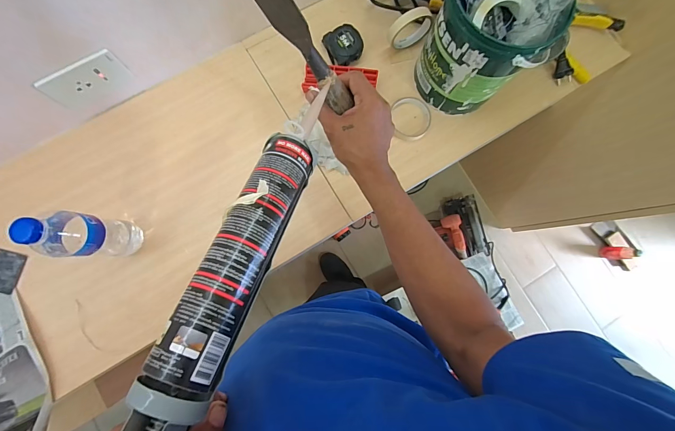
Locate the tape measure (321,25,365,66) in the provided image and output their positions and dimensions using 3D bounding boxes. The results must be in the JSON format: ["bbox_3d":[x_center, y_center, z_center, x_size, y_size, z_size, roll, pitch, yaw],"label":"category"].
[{"bbox_3d":[0.014,-0.331,0.636,0.064,0.037,0.068,-30,85,-7],"label":"tape measure"}]

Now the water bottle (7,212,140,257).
[{"bbox_3d":[-0.368,0.031,0.477,0.058,0.209,0.063,-1,82,-3],"label":"water bottle"}]

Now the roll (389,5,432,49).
[{"bbox_3d":[0.140,-0.360,0.628,0.093,0.077,0.032,-29,85,-6],"label":"roll"}]

